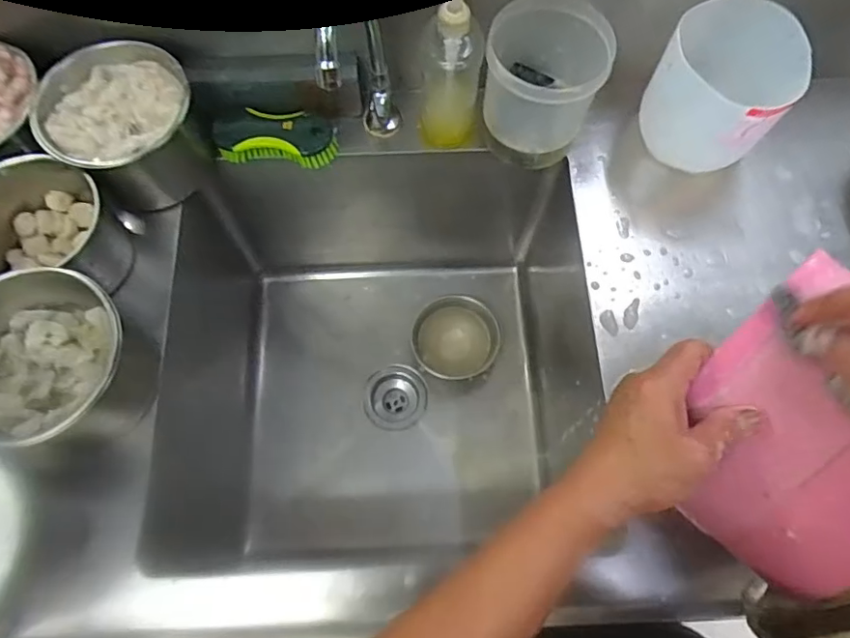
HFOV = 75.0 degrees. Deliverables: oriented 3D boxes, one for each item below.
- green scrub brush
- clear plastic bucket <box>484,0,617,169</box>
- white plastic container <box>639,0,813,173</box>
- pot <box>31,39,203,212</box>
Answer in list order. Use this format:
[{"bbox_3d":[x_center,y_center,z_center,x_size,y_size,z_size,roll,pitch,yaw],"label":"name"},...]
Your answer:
[{"bbox_3d":[-0.197,-0.234,0.719,0.155,0.052,0.070,1,70,0],"label":"green scrub brush"},{"bbox_3d":[0.144,-0.280,0.688,0.132,0.160,0.129,0,70,-1],"label":"clear plastic bucket"},{"bbox_3d":[0.362,-0.278,0.691,0.149,0.159,0.123,42,74,14],"label":"white plastic container"},{"bbox_3d":[-0.356,-0.227,0.682,0.149,0.146,0.163,0,70,-1],"label":"pot"}]

